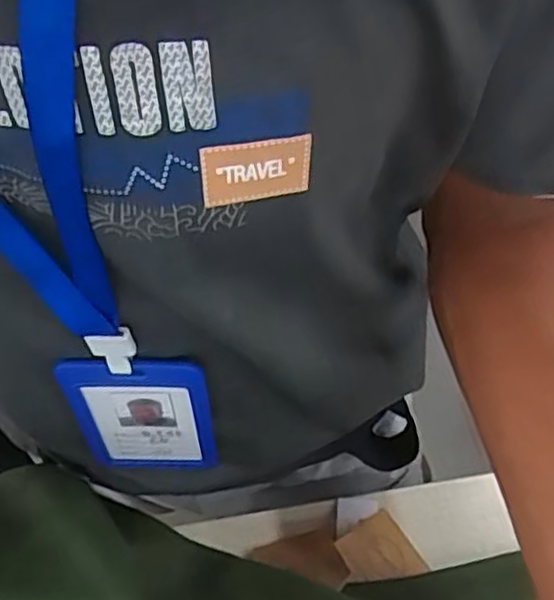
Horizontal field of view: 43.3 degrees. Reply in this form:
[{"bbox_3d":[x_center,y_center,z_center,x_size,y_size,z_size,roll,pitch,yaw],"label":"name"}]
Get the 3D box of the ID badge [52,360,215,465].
[{"bbox_3d":[-0.069,0.061,0.358,0.070,0.112,0.004,0,53,0],"label":"ID badge"}]

